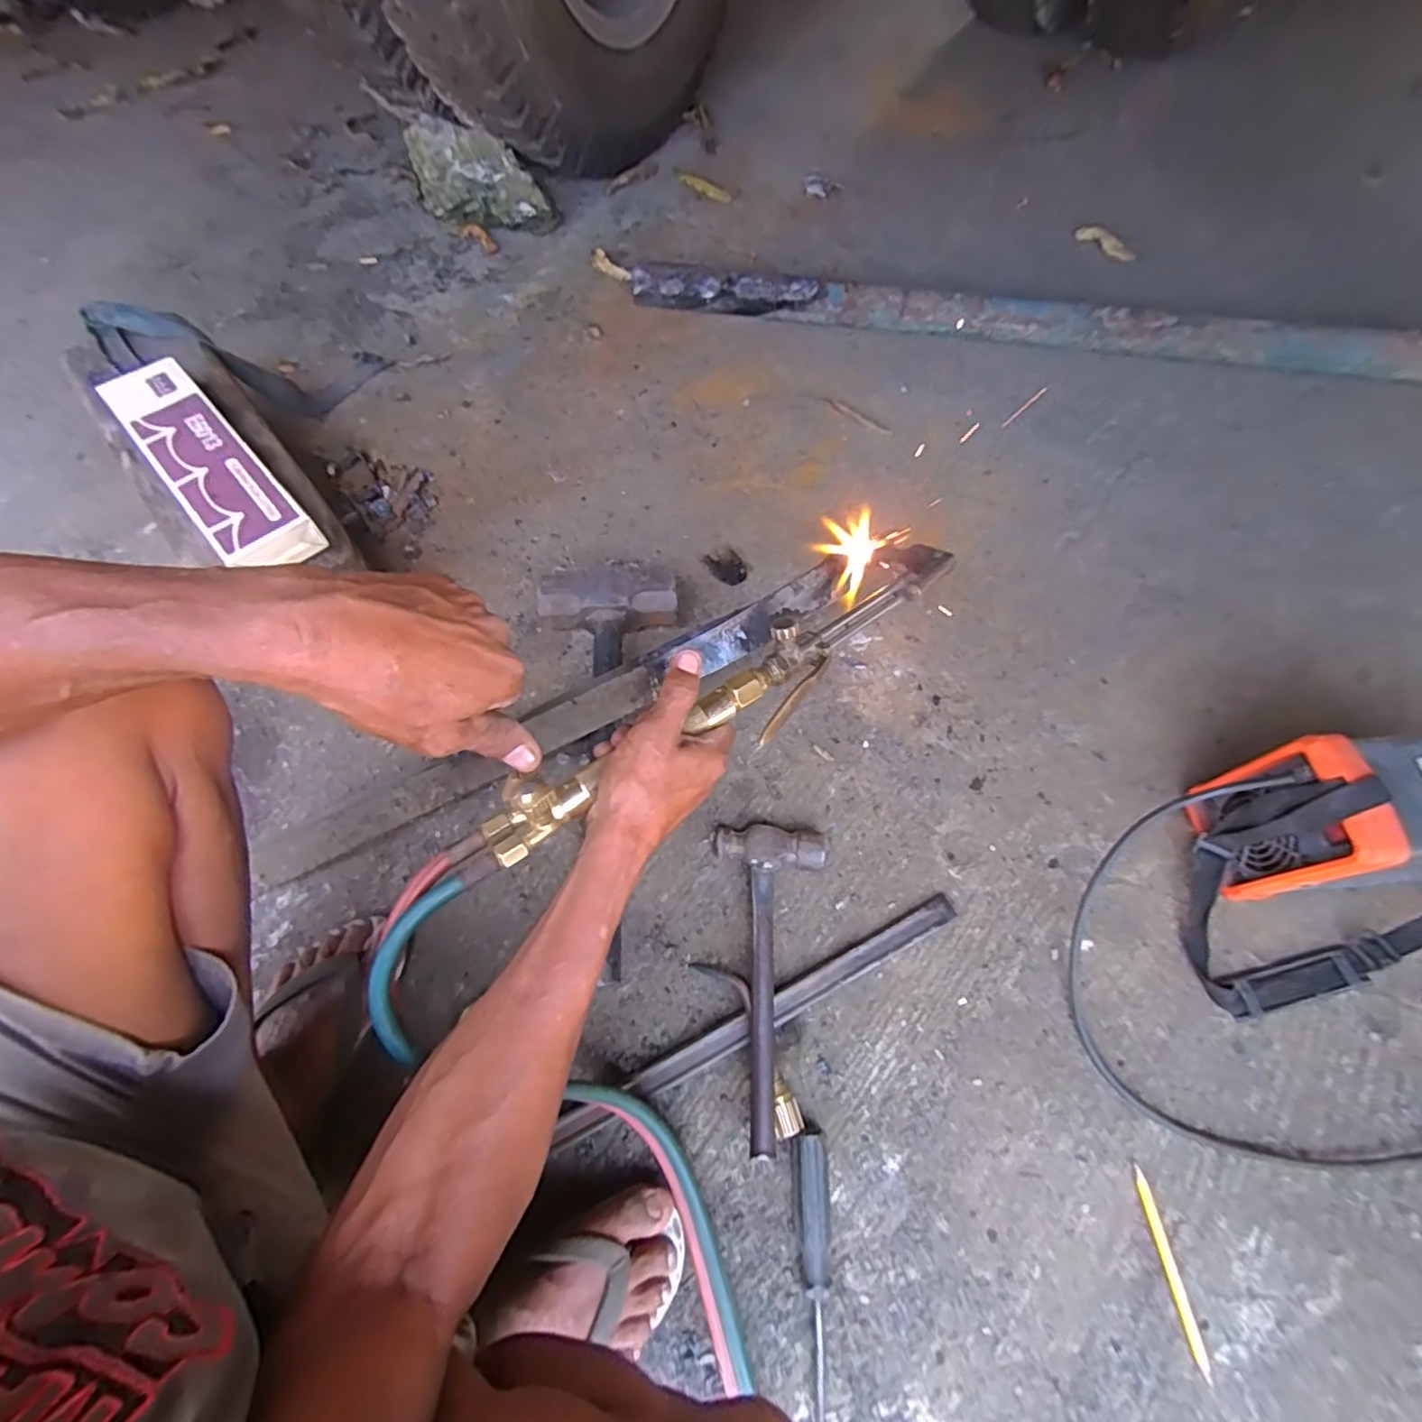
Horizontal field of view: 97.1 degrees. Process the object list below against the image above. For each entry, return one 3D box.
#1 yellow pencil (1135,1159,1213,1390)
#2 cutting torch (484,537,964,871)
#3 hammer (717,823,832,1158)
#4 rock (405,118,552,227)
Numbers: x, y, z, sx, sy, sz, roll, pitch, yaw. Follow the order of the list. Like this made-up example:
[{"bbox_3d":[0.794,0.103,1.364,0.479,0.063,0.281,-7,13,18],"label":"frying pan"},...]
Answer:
[{"bbox_3d":[0.353,0.429,0.484,0.011,0.006,0.125,-8,63,-1],"label":"yellow pencil"},{"bbox_3d":[0.042,-0.023,0.486,0.458,0.046,0.080,-32,66,-24],"label":"cutting torch"},{"bbox_3d":[0.057,0.237,0.565,0.102,0.045,0.262,0,63,3],"label":"hammer"},{"bbox_3d":[-0.413,-0.919,1.094,0.243,0.124,0.097,26,67,15],"label":"rock"}]

